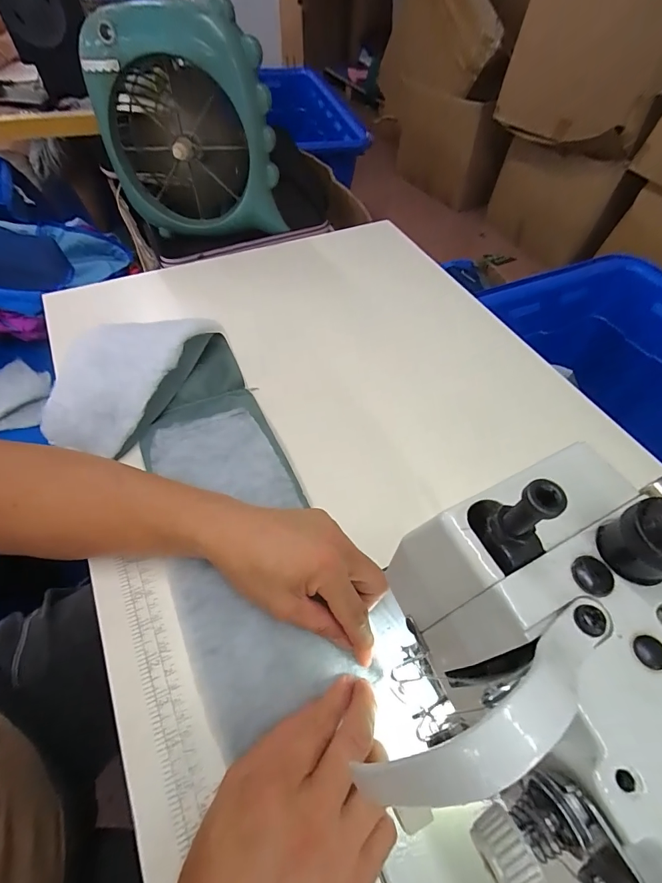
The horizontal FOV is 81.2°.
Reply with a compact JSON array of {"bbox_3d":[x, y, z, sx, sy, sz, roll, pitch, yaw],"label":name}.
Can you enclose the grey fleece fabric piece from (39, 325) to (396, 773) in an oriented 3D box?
[{"bbox_3d":[-0.123,0.031,0.338,0.185,0.049,0.400,-24,63,-19],"label":"grey fleece fabric piece"}]

